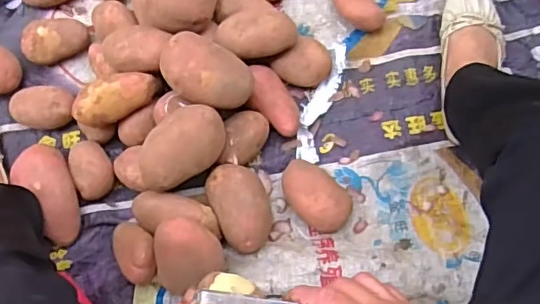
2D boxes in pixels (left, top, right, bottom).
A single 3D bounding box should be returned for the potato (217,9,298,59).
[{"bbox_3d":[-0.018,-0.160,0.796,0.109,0.052,0.065,-7,80,-2],"label":"potato"}]

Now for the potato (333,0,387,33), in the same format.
[{"bbox_3d":[0.127,-0.221,0.844,0.063,0.041,0.098,-23,80,-3],"label":"potato"}]

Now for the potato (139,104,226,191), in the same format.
[{"bbox_3d":[-0.116,-0.003,0.752,0.082,0.068,0.129,35,82,5],"label":"potato"}]

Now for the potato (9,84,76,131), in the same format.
[{"bbox_3d":[-0.327,-0.063,0.823,0.090,0.043,0.062,0,80,-1],"label":"potato"}]

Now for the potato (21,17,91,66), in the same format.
[{"bbox_3d":[-0.312,-0.161,0.843,0.094,0.049,0.062,-10,80,-2],"label":"potato"}]

